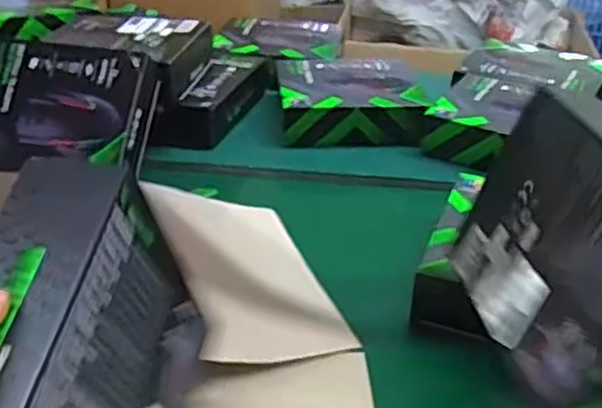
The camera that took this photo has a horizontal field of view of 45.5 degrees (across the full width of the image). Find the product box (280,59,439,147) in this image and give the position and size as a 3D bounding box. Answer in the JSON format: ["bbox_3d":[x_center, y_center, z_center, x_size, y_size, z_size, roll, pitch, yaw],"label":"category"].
[{"bbox_3d":[0.068,-0.133,0.926,0.195,0.057,0.158,3,31,1],"label":"product box"}]

